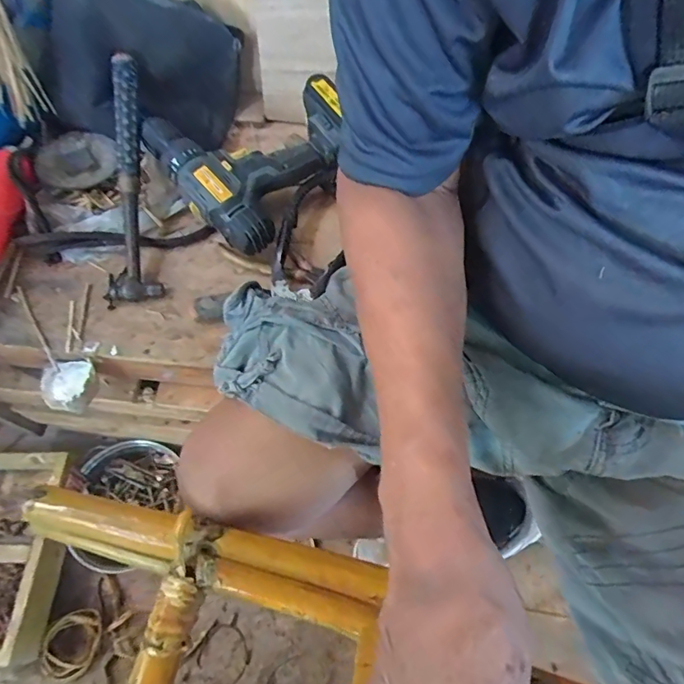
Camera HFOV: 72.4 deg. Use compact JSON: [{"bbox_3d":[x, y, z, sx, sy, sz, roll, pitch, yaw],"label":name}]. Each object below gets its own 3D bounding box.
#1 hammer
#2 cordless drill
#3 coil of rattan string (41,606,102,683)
[{"bbox_3d":[-0.238,-0.192,0.533,0.059,0.032,0.306,-4,83,-3],"label":"hammer"},{"bbox_3d":[-0.112,-0.224,0.544,0.188,0.074,0.210,-40,72,-17],"label":"cordless drill"},{"bbox_3d":[-0.351,0.395,0.614,0.064,0.031,0.079,21,66,9],"label":"coil of rattan string"}]

